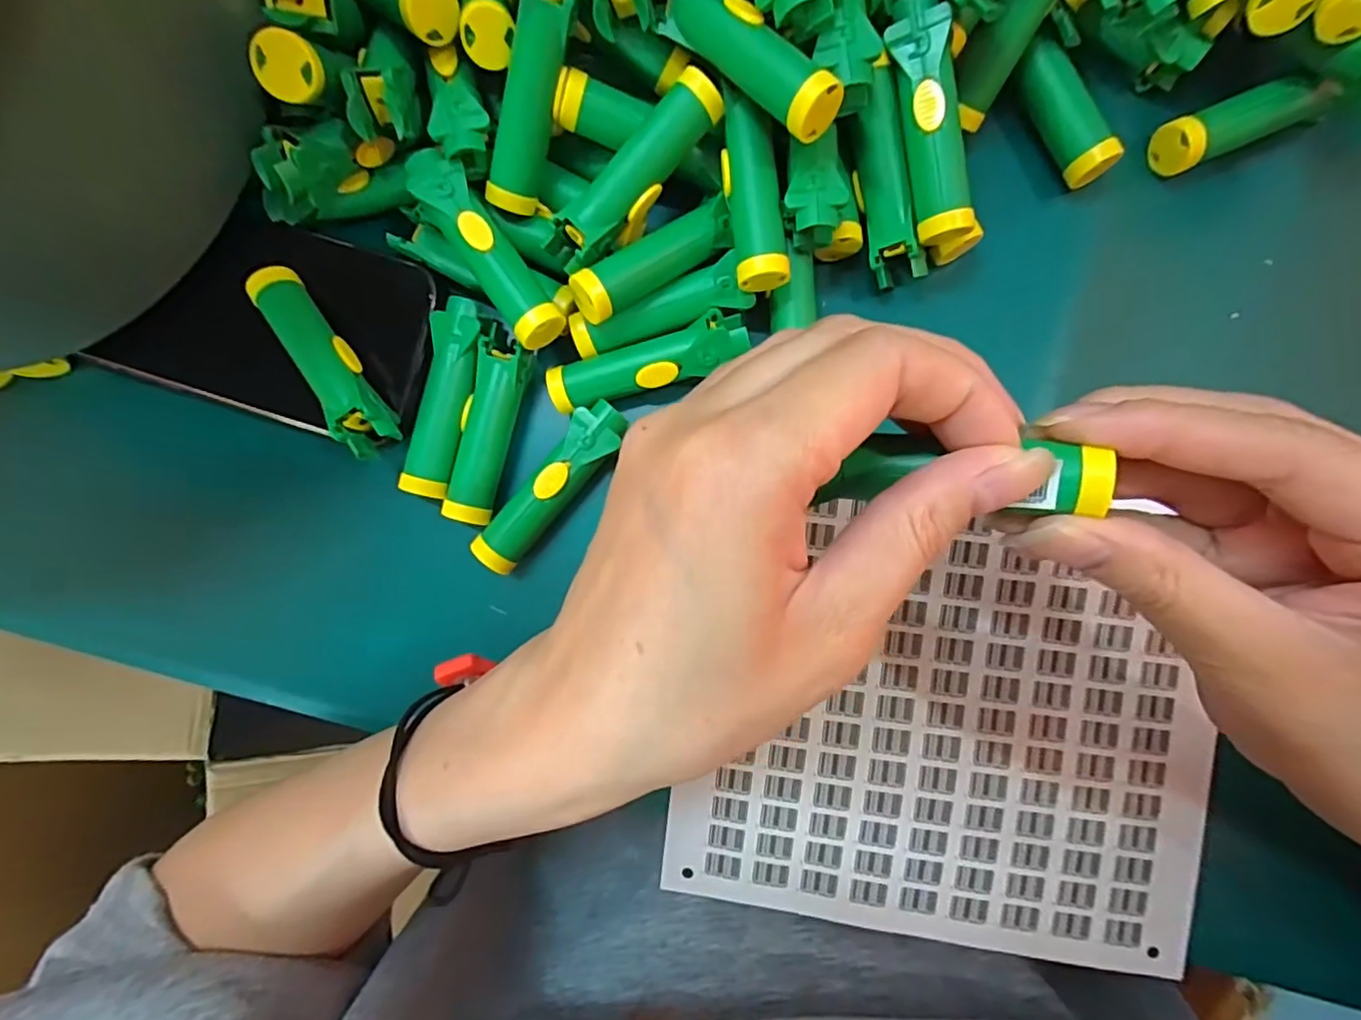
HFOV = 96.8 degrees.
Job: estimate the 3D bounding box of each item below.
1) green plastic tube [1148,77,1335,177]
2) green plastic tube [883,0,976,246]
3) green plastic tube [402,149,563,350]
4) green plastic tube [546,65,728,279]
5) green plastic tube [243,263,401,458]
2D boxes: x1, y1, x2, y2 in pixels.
[{"bbox_3d":[0.220,-0.153,0.239,0.059,0.024,0.019,-23,87,2],"label":"green plastic tube"},{"bbox_3d":[0.090,-0.139,0.218,0.019,0.019,0.081,-14,94,3],"label":"green plastic tube"},{"bbox_3d":[-0.075,-0.098,0.232,0.022,0.020,0.082,-34,86,2],"label":"green plastic tube"},{"bbox_3d":[-0.017,-0.121,0.221,0.019,0.018,0.078,44,91,4],"label":"green plastic tube"},{"bbox_3d":[-0.140,-0.059,0.237,0.020,0.017,0.080,-36,86,2],"label":"green plastic tube"}]

